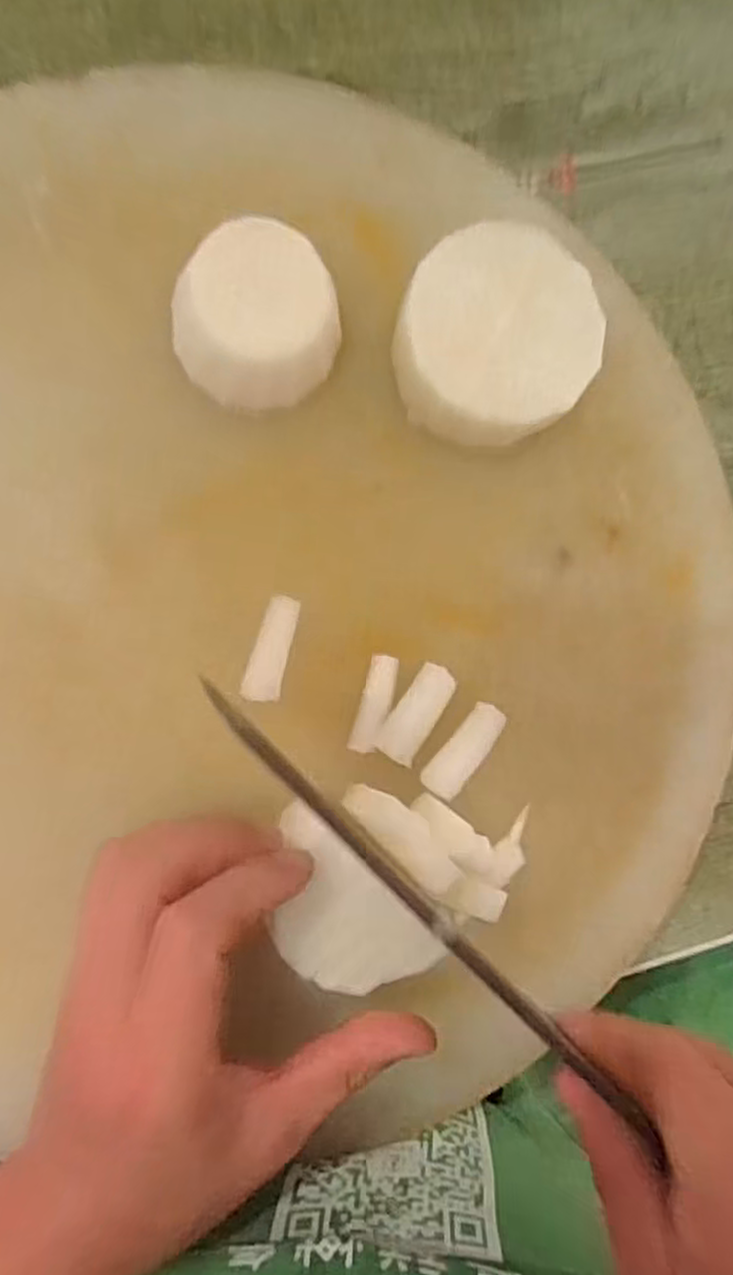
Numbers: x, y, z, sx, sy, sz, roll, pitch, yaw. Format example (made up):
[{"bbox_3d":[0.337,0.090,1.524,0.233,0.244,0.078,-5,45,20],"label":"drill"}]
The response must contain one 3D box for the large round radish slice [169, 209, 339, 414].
[{"bbox_3d":[-0.039,-0.109,0.261,0.053,0.040,0.051,0,89,-9],"label":"large round radish slice"}]

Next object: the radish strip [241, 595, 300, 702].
[{"bbox_3d":[-0.036,0.004,0.277,0.013,0.012,0.039,14,87,-9],"label":"radish strip"}]

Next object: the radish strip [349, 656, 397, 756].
[{"bbox_3d":[0.004,0.026,0.283,0.012,0.005,0.038,17,87,-9],"label":"radish strip"}]

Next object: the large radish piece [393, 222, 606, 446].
[{"bbox_3d":[0.045,-0.107,0.275,0.069,0.039,0.073,0,89,-9],"label":"large radish piece"}]

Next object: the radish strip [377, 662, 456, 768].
[{"bbox_3d":[0.020,0.029,0.285,0.017,0.006,0.039,33,84,-8],"label":"radish strip"}]

